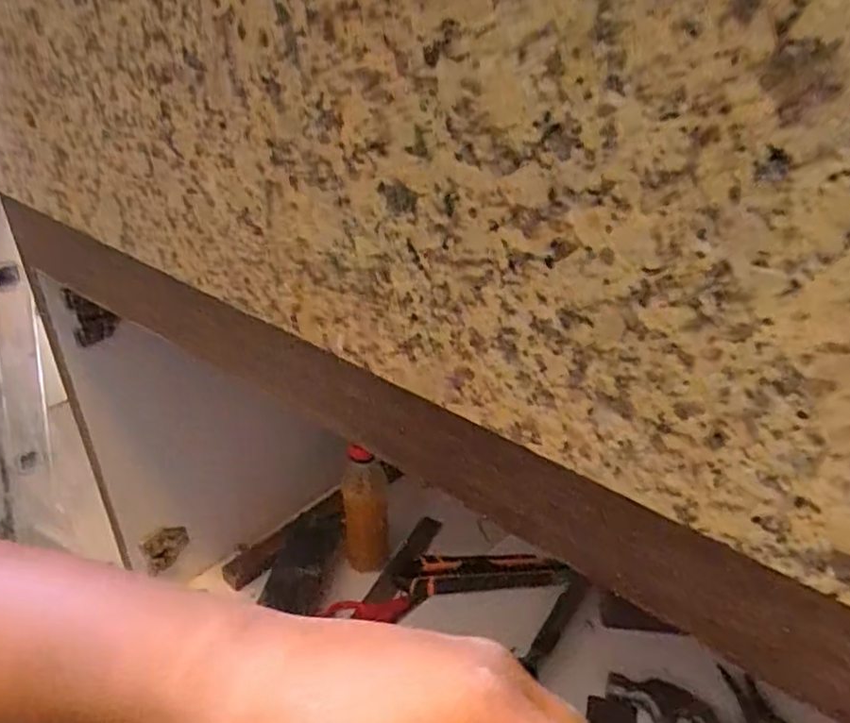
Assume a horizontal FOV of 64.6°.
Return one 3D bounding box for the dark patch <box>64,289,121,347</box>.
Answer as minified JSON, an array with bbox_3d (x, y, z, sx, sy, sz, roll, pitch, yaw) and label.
[{"bbox_3d":[-0.285,-0.038,0.577,0.037,0.080,0.012,-13,60,-20],"label":"dark patch"}]

